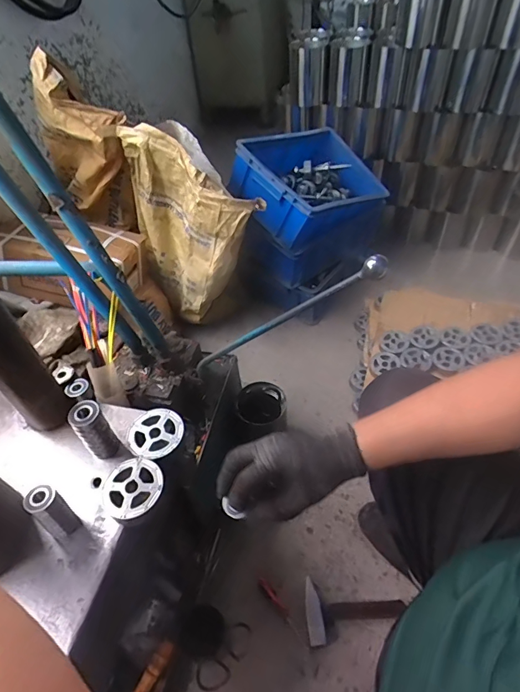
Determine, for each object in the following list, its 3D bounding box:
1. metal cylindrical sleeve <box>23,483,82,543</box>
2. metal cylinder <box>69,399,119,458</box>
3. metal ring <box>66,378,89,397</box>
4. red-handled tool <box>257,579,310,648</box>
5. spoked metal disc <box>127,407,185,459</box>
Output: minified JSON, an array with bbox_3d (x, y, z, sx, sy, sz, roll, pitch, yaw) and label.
[{"bbox_3d":[-0.245,0.198,0.495,0.031,0.076,0.032,-3,47,3],"label":"metal cylindrical sleeve"},{"bbox_3d":[-0.224,0.115,0.566,0.040,0.085,0.041,-29,52,-20],"label":"metal cylinder"},{"bbox_3d":[-0.282,0.063,0.642,0.034,0.012,0.027,-33,53,-23],"label":"metal ring"},{"bbox_3d":[0.047,0.518,0.813,0.016,0.020,0.142,-33,53,-23],"label":"red-handled tool"},{"bbox_3d":[-0.146,0.121,0.579,0.073,0.011,0.075,-3,47,3],"label":"spoked metal disc"}]

